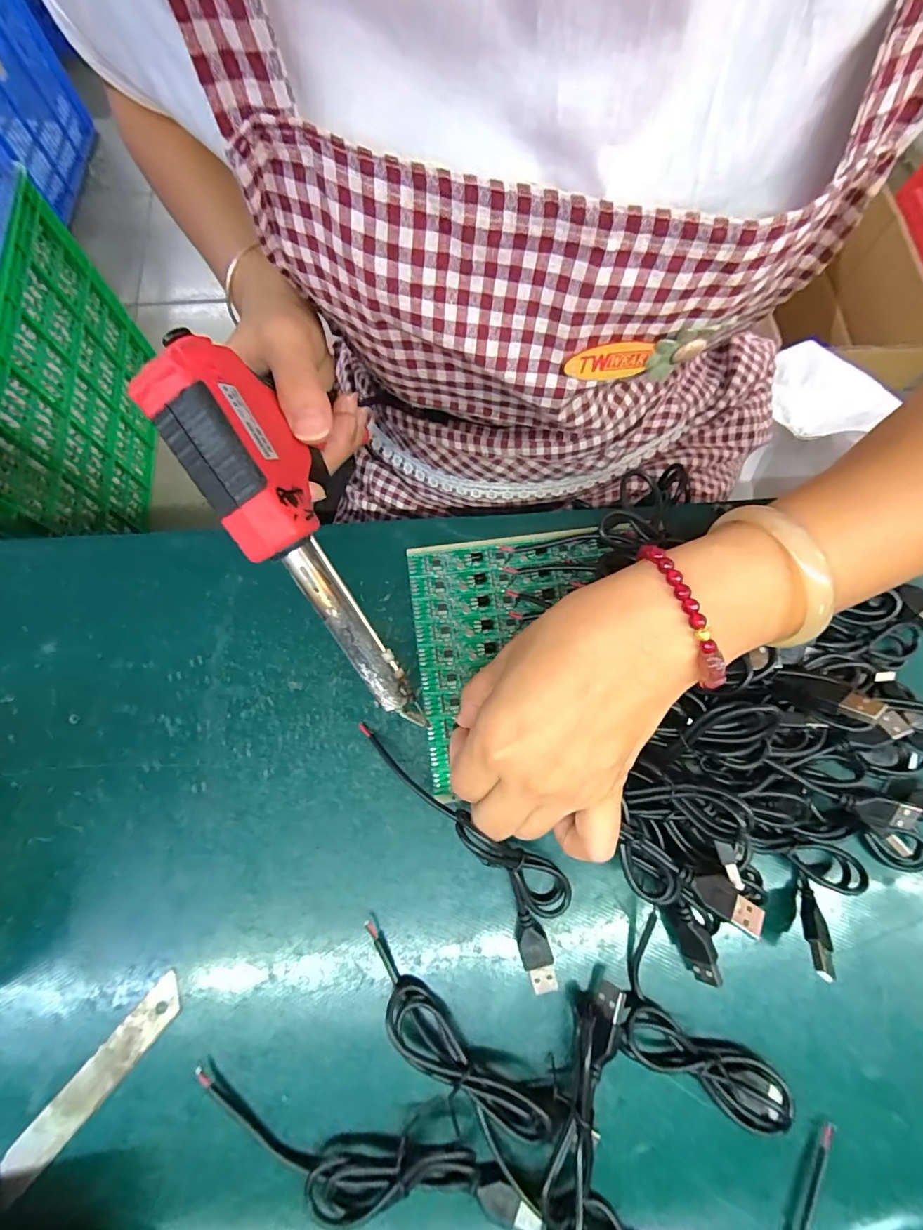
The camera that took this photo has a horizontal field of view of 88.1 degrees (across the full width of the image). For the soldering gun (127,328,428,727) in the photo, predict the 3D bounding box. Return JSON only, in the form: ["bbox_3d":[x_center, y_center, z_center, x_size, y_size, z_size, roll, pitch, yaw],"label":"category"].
[{"bbox_3d":[-0.068,-0.029,0.213,0.046,0.043,0.173,-31,105,-8],"label":"soldering gun"}]

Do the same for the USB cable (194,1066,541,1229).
[{"bbox_3d":[-0.044,0.241,0.206,0.153,0.014,0.038,10,76,2],"label":"USB cable"}]

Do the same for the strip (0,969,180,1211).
[{"bbox_3d":[-0.167,0.212,0.215,0.017,0.004,0.097,40,78,9],"label":"strip"}]

